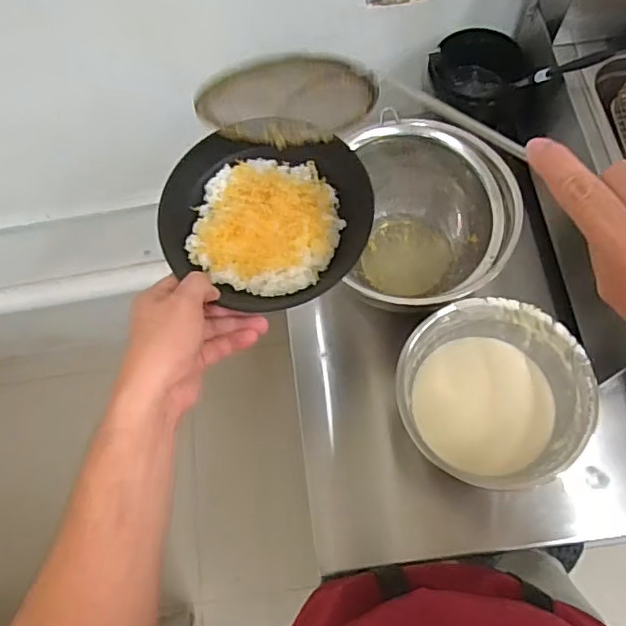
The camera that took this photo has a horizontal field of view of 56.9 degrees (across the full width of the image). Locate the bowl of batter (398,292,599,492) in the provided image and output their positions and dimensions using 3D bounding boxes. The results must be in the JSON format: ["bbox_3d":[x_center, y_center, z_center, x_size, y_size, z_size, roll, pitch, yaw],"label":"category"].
[{"bbox_3d":[0.182,0.083,0.603,0.181,0.087,0.171,-1,69,3],"label":"bowl of batter"}]

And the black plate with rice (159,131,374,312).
[{"bbox_3d":[-0.039,-0.085,0.505,0.174,0.050,0.158,8,69,6],"label":"black plate with rice"}]

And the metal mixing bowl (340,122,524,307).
[{"bbox_3d":[0.136,-0.109,0.677,0.178,0.113,0.180,-1,69,3],"label":"metal mixing bowl"}]

